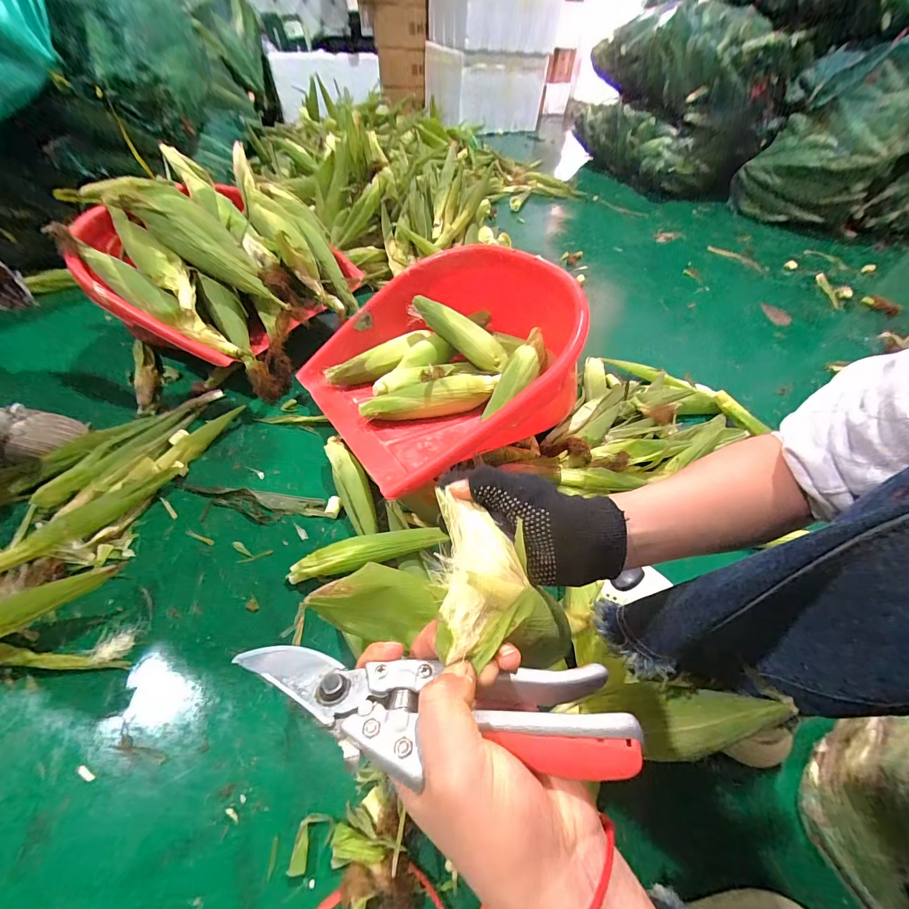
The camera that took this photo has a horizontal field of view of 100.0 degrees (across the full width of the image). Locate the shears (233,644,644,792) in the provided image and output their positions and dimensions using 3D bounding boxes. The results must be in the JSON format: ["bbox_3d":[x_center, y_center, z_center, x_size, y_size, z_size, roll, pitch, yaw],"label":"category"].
[{"bbox_3d":[-0.014,0.119,0.181,0.190,0.022,0.050,3,50,8],"label":"shears"}]

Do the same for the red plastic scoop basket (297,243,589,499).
[{"bbox_3d":[-0.013,-0.189,0.680,0.457,0.227,0.457,-26,57,-23],"label":"red plastic scoop basket"}]

